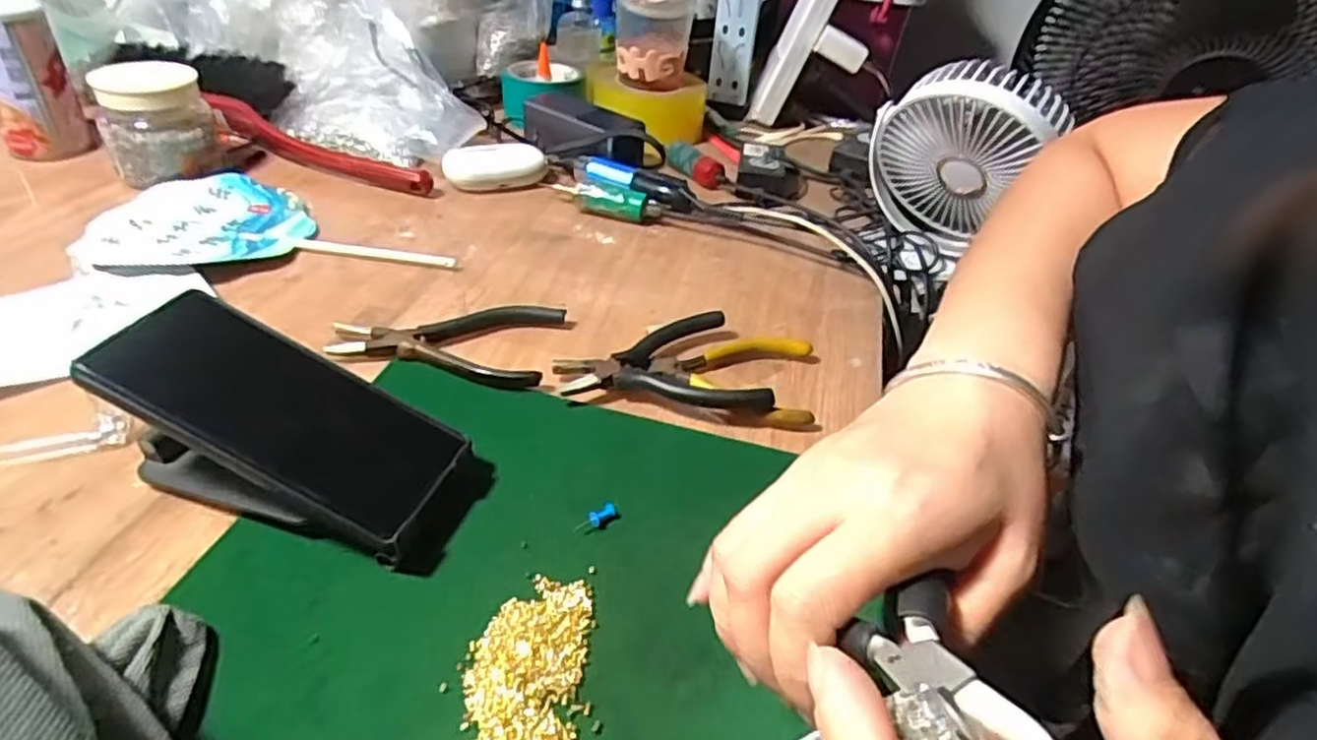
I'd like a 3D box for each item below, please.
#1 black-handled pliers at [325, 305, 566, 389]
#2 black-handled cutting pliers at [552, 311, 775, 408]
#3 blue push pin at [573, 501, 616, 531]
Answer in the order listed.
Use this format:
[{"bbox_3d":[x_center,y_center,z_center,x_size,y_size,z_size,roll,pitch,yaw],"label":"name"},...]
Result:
[{"bbox_3d":[-0.137,-0.023,0.467,0.135,0.013,0.079,7,38,1],"label":"black-handled pliers"},{"bbox_3d":[-0.001,0.002,0.449,0.119,0.023,0.095,-7,40,-16],"label":"black-handled cutting pliers"},{"bbox_3d":[-0.032,0.074,0.361,0.024,0.005,0.008,-24,47,-32],"label":"blue push pin"}]

